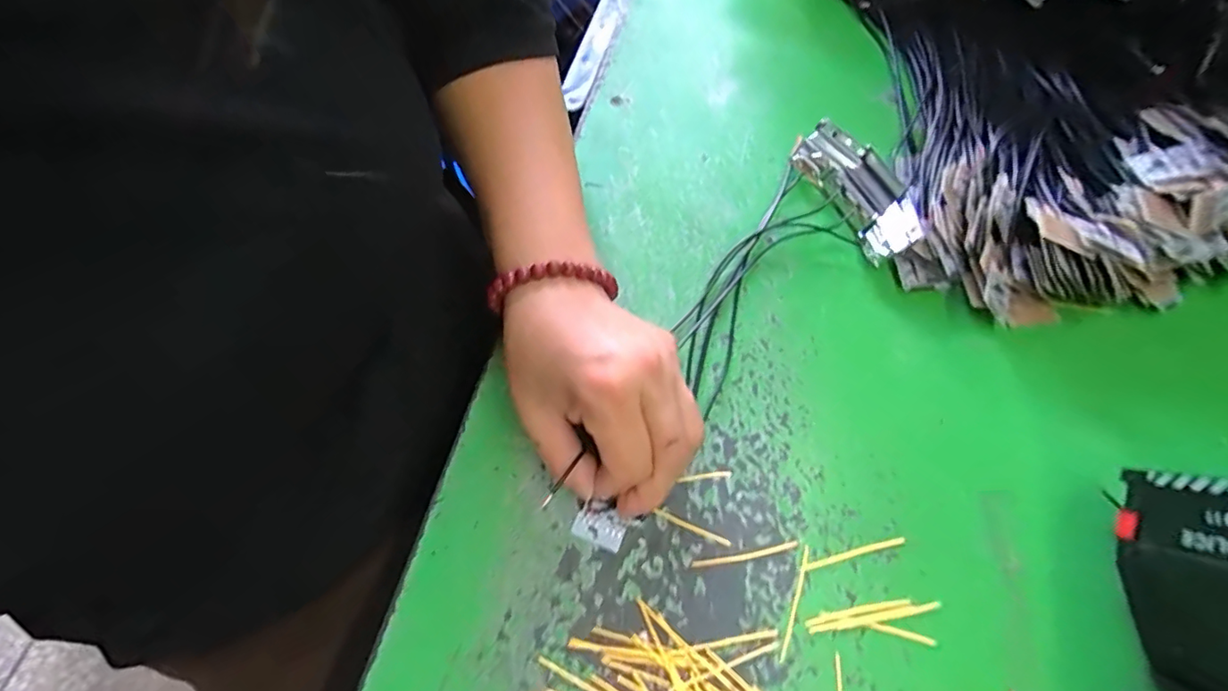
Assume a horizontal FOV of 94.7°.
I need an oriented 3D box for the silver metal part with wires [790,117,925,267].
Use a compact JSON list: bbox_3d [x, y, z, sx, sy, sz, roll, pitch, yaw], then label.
[{"bbox_3d":[0.156,-0.099,0.359,0.038,0.027,0.098,-25,67,-14],"label":"silver metal part with wires"}]

